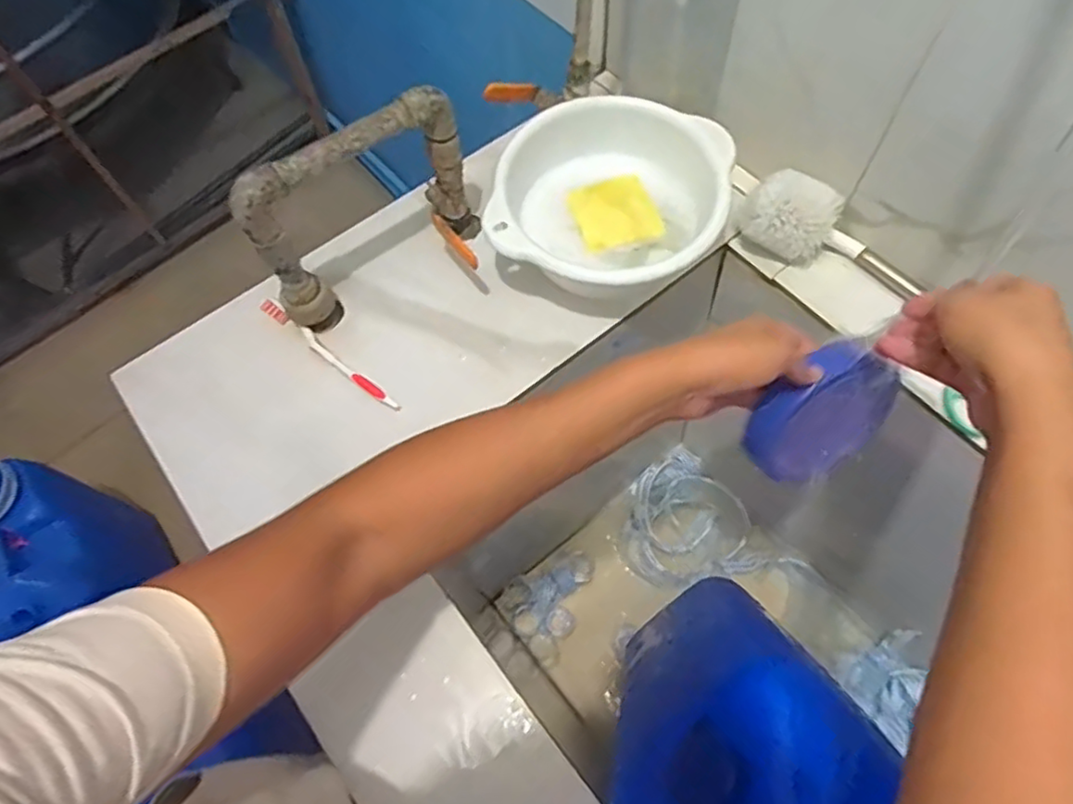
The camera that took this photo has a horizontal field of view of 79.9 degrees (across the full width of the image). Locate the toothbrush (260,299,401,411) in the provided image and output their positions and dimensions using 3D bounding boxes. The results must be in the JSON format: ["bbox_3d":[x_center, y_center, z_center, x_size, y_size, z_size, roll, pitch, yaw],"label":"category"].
[{"bbox_3d":[-0.191,-0.045,0.586,0.174,0.011,0.013,36,71,19],"label":"toothbrush"}]

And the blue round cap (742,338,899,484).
[{"bbox_3d":[0.211,0.009,0.476,0.114,0.106,0.028,-49,38,26],"label":"blue round cap"}]

